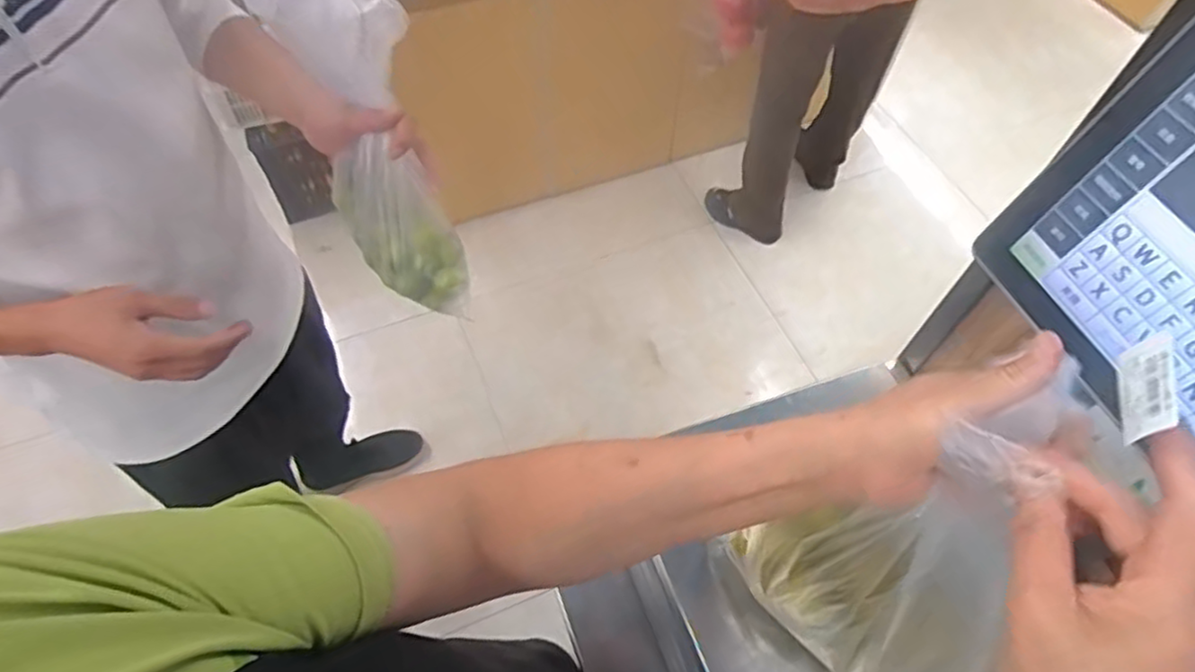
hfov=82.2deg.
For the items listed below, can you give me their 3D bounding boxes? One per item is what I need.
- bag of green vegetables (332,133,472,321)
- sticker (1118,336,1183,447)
[{"bbox_3d":[-0.181,-0.105,0.629,0.077,0.112,0.160,-29,63,-18],"label":"bag of green vegetables"},{"bbox_3d":[0.203,0.019,0.251,0.006,0.025,0.036,14,58,8],"label":"sticker"}]

